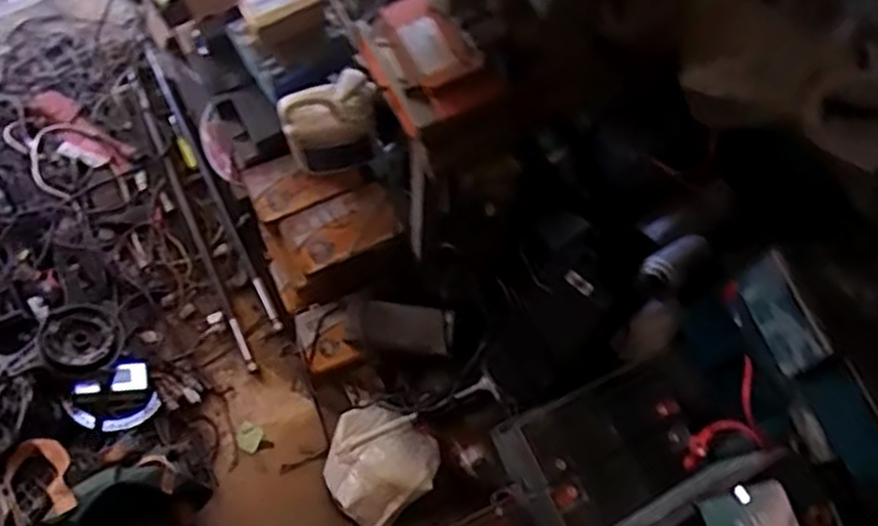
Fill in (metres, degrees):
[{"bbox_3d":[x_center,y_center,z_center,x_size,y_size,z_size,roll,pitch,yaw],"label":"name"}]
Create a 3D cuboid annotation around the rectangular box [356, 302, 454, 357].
[{"bbox_3d":[-0.053,0.103,1.144,0.153,0.032,0.072,5,72,15],"label":"rectangular box"}]

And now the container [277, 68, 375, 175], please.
[{"bbox_3d":[-0.161,-0.197,1.126,0.133,0.202,0.062,-16,73,-6],"label":"container"}]

